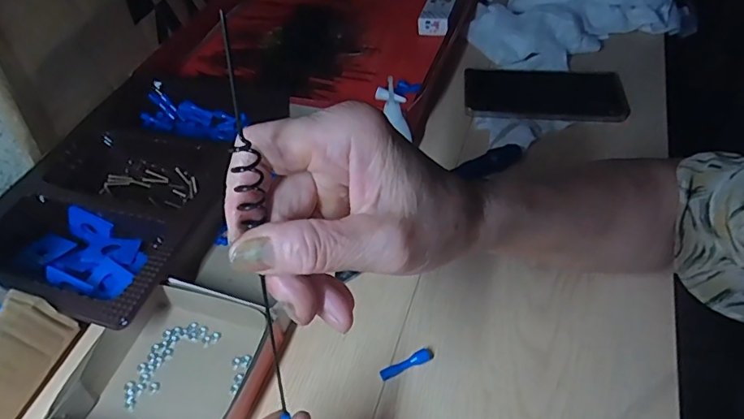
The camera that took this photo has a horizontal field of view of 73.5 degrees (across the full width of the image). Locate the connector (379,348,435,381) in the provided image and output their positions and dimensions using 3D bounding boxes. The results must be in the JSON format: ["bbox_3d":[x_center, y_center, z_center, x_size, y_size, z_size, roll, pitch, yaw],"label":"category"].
[{"bbox_3d":[0.026,0.112,0.363,0.042,0.006,0.009,-19,52,-13],"label":"connector"}]

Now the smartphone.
[{"bbox_3d":[0.189,-0.129,0.552,0.170,0.013,0.083,3,51,5],"label":"smartphone"}]

